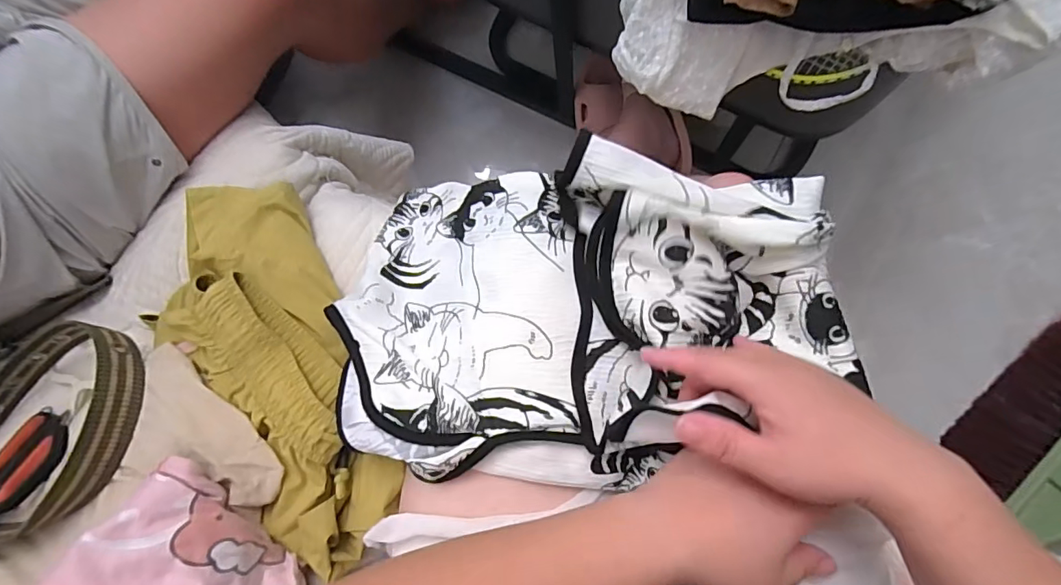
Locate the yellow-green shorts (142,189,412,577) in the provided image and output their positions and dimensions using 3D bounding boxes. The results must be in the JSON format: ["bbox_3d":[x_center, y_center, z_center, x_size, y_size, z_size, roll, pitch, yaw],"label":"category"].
[{"bbox_3d":[-0.222,0.064,0.439,0.168,0.054,0.350,-31,81,3],"label":"yellow-green shorts"}]

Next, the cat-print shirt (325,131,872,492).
[{"bbox_3d":[0.035,0.008,0.391,0.355,0.095,0.240,3,84,7],"label":"cat-print shirt"}]

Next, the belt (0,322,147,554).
[{"bbox_3d":[-0.484,0.136,0.460,0.324,0.076,0.182,-11,81,4],"label":"belt"}]

